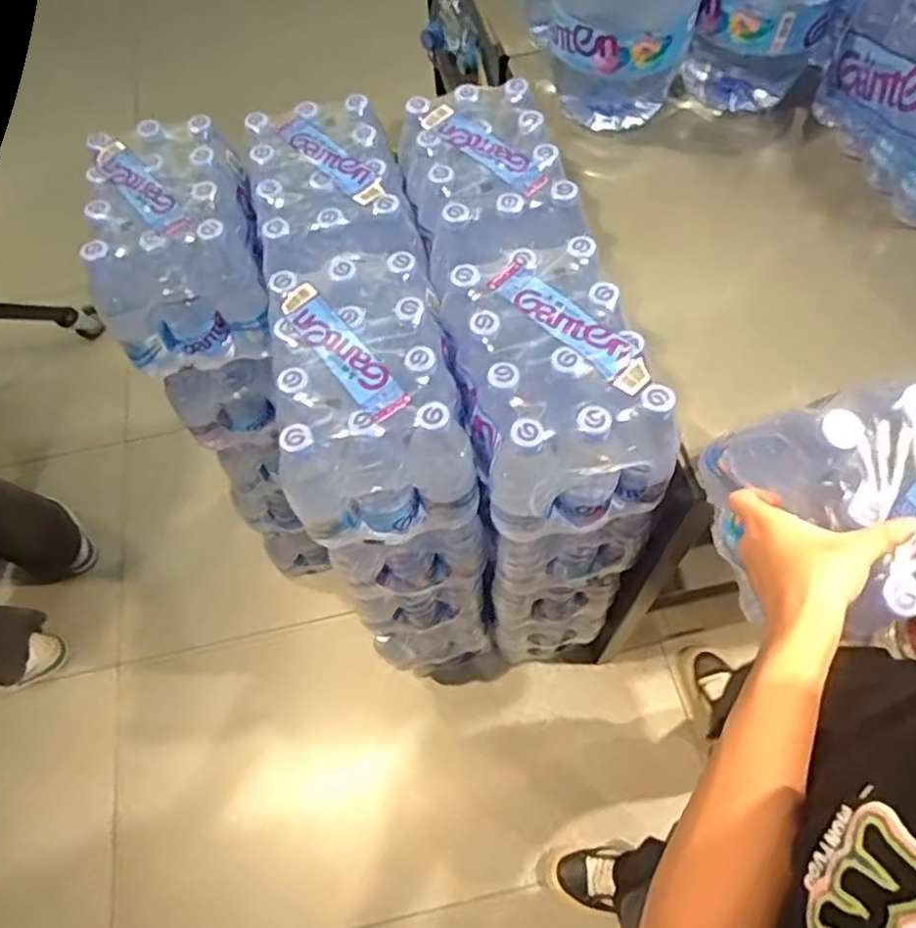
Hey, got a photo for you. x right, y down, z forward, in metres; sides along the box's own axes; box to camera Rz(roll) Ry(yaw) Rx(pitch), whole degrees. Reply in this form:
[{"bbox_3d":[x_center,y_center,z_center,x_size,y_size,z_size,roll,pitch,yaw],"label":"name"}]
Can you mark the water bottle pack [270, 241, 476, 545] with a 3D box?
[{"bbox_3d":[-0.093,-0.089,0.738,0.188,0.165,0.305,-8,62,0],"label":"water bottle pack"}]

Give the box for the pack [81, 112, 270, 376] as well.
[{"bbox_3d":[-0.359,-0.285,0.867,0.191,0.180,0.251,-11,62,-2],"label":"pack"}]

